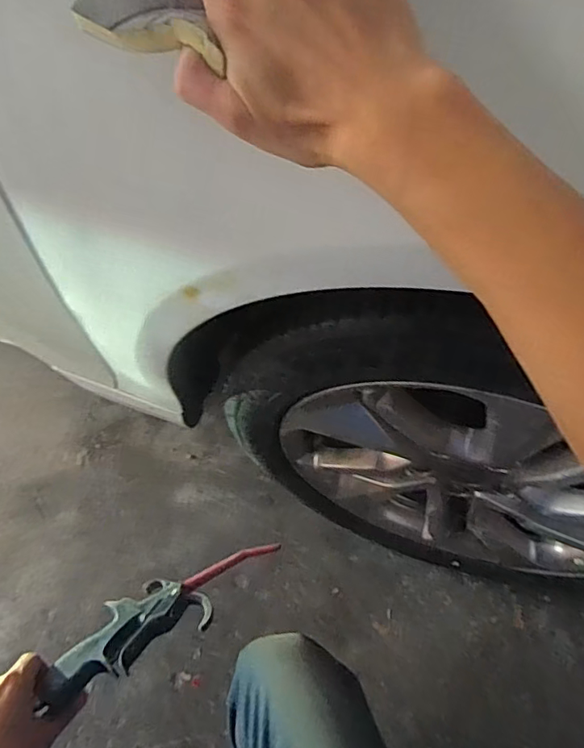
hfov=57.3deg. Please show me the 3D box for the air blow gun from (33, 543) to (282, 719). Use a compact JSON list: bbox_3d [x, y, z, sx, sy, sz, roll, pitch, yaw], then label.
[{"bbox_3d":[-0.120,0.227,0.516,0.240,0.029,0.071,-27,62,-31],"label":"air blow gun"}]

